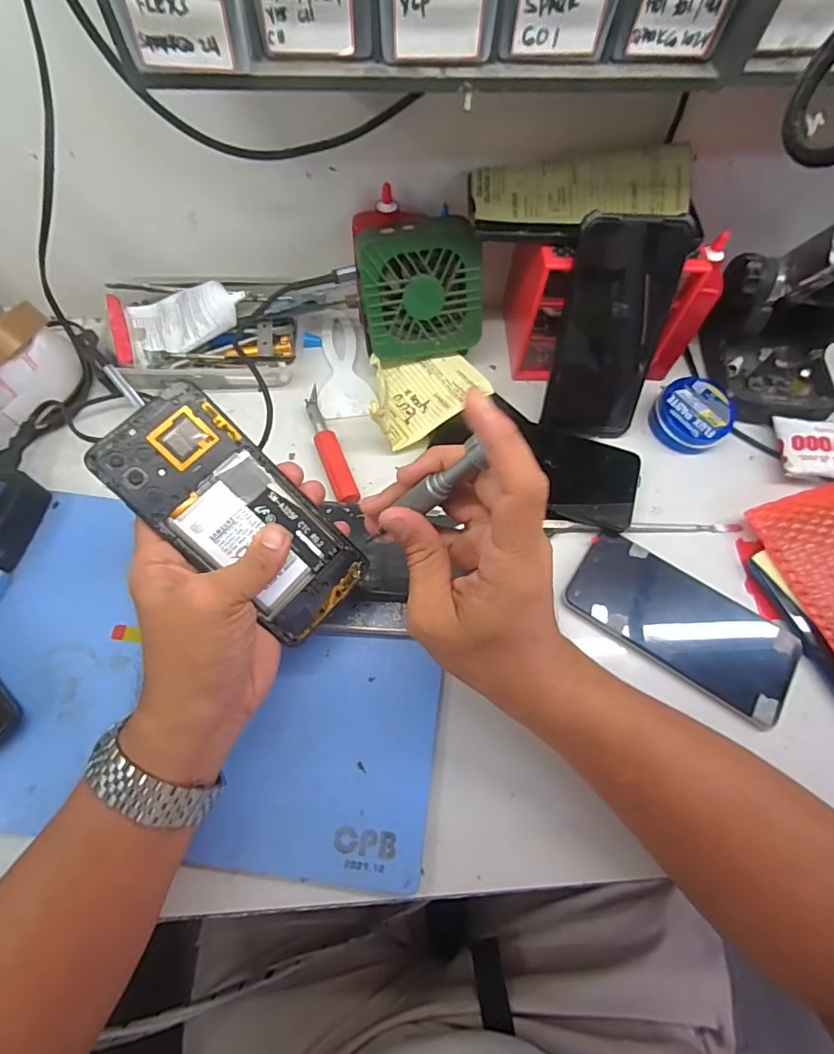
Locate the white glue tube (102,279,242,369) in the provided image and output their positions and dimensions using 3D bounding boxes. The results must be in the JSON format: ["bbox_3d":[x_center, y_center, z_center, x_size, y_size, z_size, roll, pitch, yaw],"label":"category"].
[{"bbox_3d":[-0.204,-0.178,0.430,0.109,0.039,0.066,-13,68,6],"label":"white glue tube"}]

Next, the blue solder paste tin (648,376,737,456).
[{"bbox_3d":[0.241,-0.098,0.443,0.066,0.025,0.062,1,65,-1],"label":"blue solder paste tin"}]

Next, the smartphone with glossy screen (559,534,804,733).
[{"bbox_3d":[0.192,0.067,0.367,0.157,0.006,0.076,33,68,13],"label":"smartphone with glossy screen"}]

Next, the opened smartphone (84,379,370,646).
[{"bbox_3d":[-0.103,-0.006,0.297,0.156,0.007,0.072,44,70,-15],"label":"opened smartphone"}]

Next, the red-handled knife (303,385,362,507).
[{"bbox_3d":[-0.074,-0.068,0.422,0.019,0.023,0.123,-20,67,-11],"label":"red-handled knife"}]

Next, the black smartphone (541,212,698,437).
[{"bbox_3d":[0.148,-0.145,0.387,0.078,0.157,0.010,0,38,-3],"label":"black smartphone"}]

